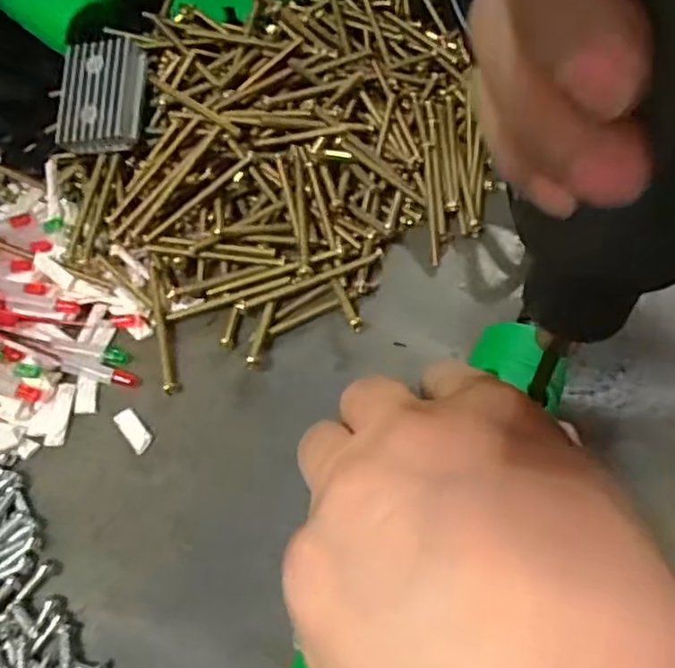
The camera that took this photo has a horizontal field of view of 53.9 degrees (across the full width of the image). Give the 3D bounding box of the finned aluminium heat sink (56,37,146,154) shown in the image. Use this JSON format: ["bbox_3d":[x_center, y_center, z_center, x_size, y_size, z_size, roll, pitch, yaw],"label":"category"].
[{"bbox_3d":[-0.099,-0.099,0.276,0.033,0.008,0.047,2,81,0],"label":"finned aluminium heat sink"}]

